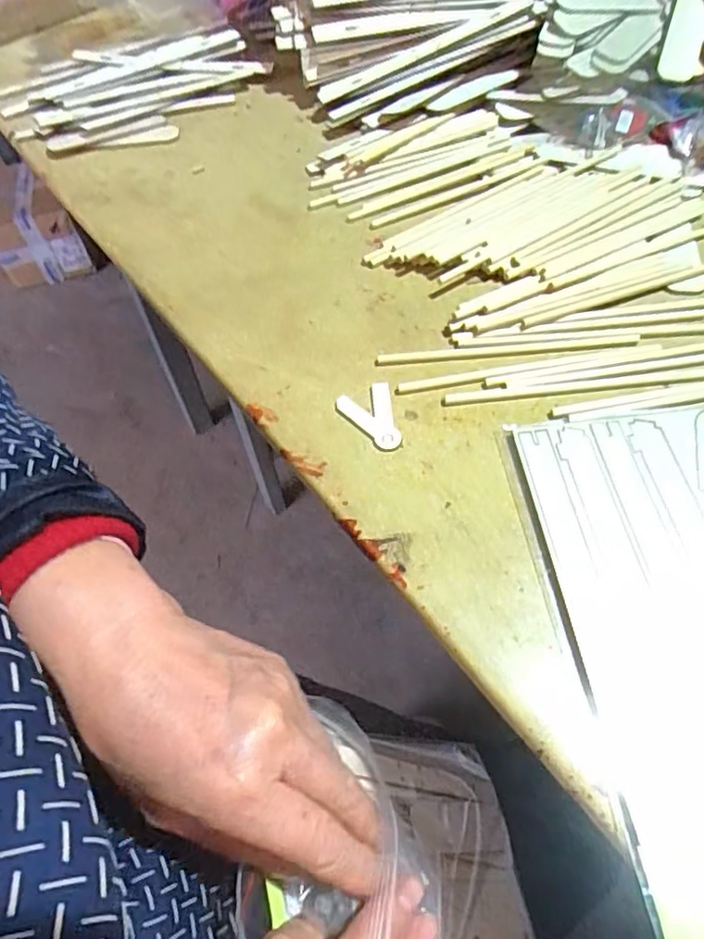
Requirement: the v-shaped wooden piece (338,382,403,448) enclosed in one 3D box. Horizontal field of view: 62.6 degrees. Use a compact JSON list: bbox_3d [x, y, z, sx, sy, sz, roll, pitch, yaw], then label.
[{"bbox_3d":[0.009,-0.029,0.313,0.029,0.004,0.044,-10,55,-2],"label":"v-shaped wooden piece"}]

